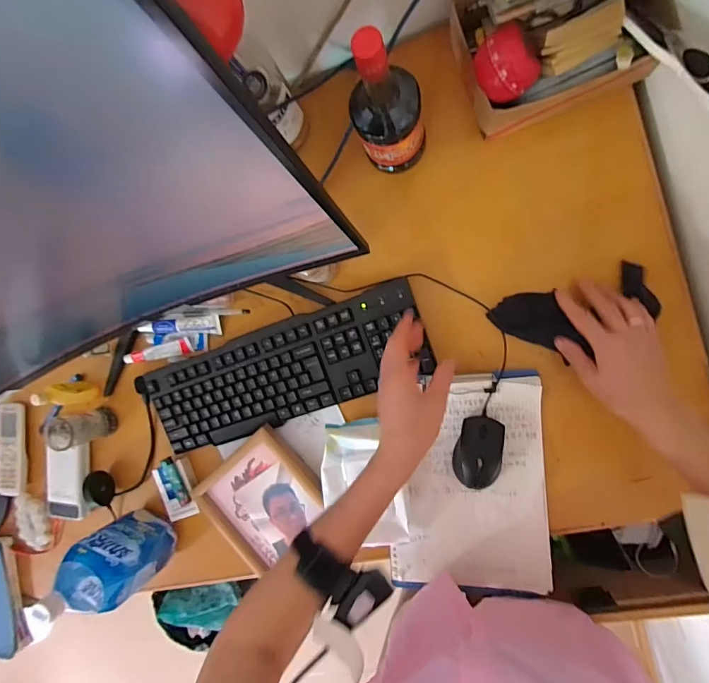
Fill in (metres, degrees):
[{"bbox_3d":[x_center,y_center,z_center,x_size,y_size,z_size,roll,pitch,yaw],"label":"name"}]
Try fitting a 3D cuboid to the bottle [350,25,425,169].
[{"bbox_3d":[0.039,-0.268,0.475,0.080,0.220,0.070,-17,90,10],"label":"bottle"}]

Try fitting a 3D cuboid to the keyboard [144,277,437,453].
[{"bbox_3d":[-0.109,0.049,0.616,0.439,0.039,0.137,-19,90,10],"label":"keyboard"}]

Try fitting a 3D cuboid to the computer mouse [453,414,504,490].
[{"bbox_3d":[0.170,0.151,0.553,0.060,0.035,0.095,7,94,9],"label":"computer mouse"}]

